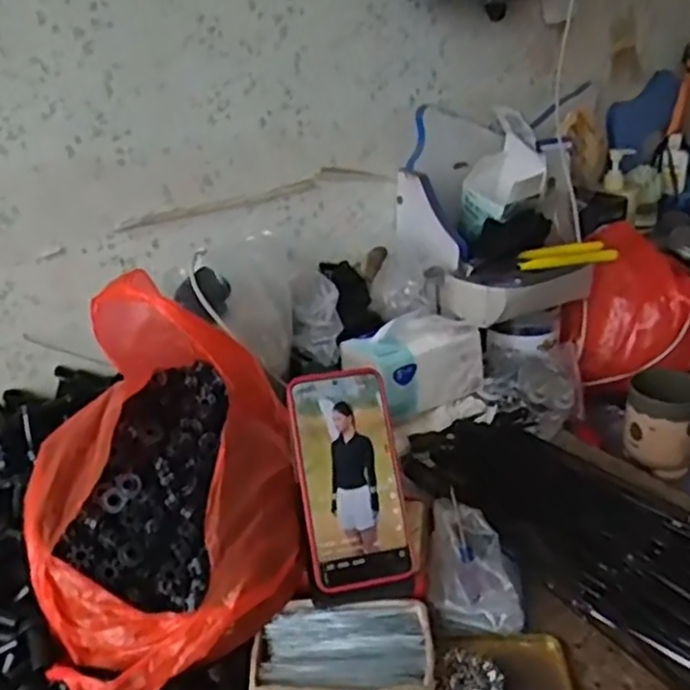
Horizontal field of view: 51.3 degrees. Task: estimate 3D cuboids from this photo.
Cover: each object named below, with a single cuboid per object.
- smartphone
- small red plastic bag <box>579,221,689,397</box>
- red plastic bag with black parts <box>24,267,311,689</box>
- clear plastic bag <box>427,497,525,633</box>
[{"bbox_3d":[0.004,0.101,0.559,0.079,0.163,0.012,-8,-13,-11],"label":"smartphone"},{"bbox_3d":[0.390,-0.044,0.952,0.175,0.178,0.167,-11,25,-11],"label":"small red plastic bag"},{"bbox_3d":[-0.141,0.086,0.554,0.215,0.188,0.263,-17,27,-23],"label":"red plastic bag with black parts"},{"bbox_3d":[0.105,0.178,0.596,0.069,0.032,0.119,-2,25,7],"label":"clear plastic bag"}]

